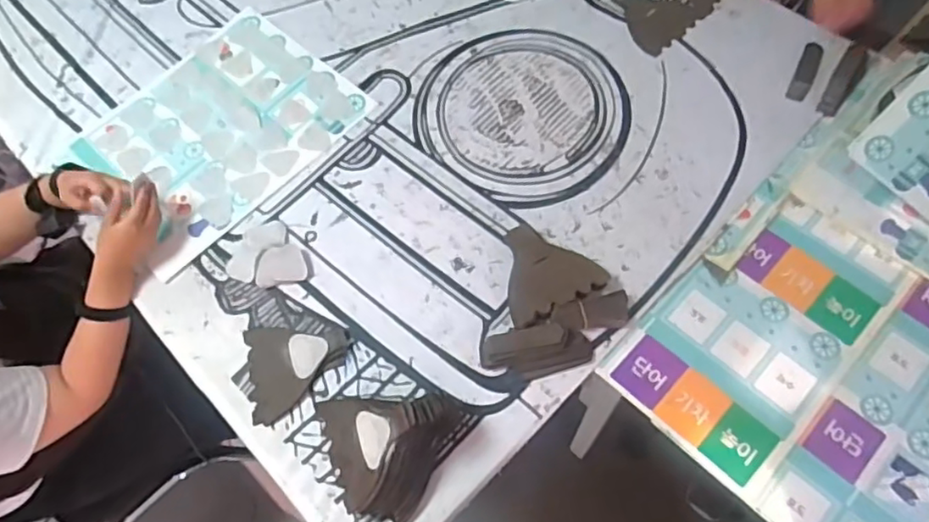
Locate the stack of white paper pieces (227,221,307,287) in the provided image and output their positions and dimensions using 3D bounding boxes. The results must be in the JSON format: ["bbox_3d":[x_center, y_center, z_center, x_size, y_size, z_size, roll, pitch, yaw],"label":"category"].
[{"bbox_3d":[-0.318,-0.013,0.980,0.125,0.011,0.116,-9,64,0],"label":"stack of white paper pieces"}]

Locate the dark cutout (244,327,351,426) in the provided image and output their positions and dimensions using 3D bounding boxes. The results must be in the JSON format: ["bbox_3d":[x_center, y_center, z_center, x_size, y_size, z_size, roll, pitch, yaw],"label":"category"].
[{"bbox_3d":[-0.244,0.152,0.888,0.150,0.018,0.140,-14,64,-2],"label":"dark cutout"}]

